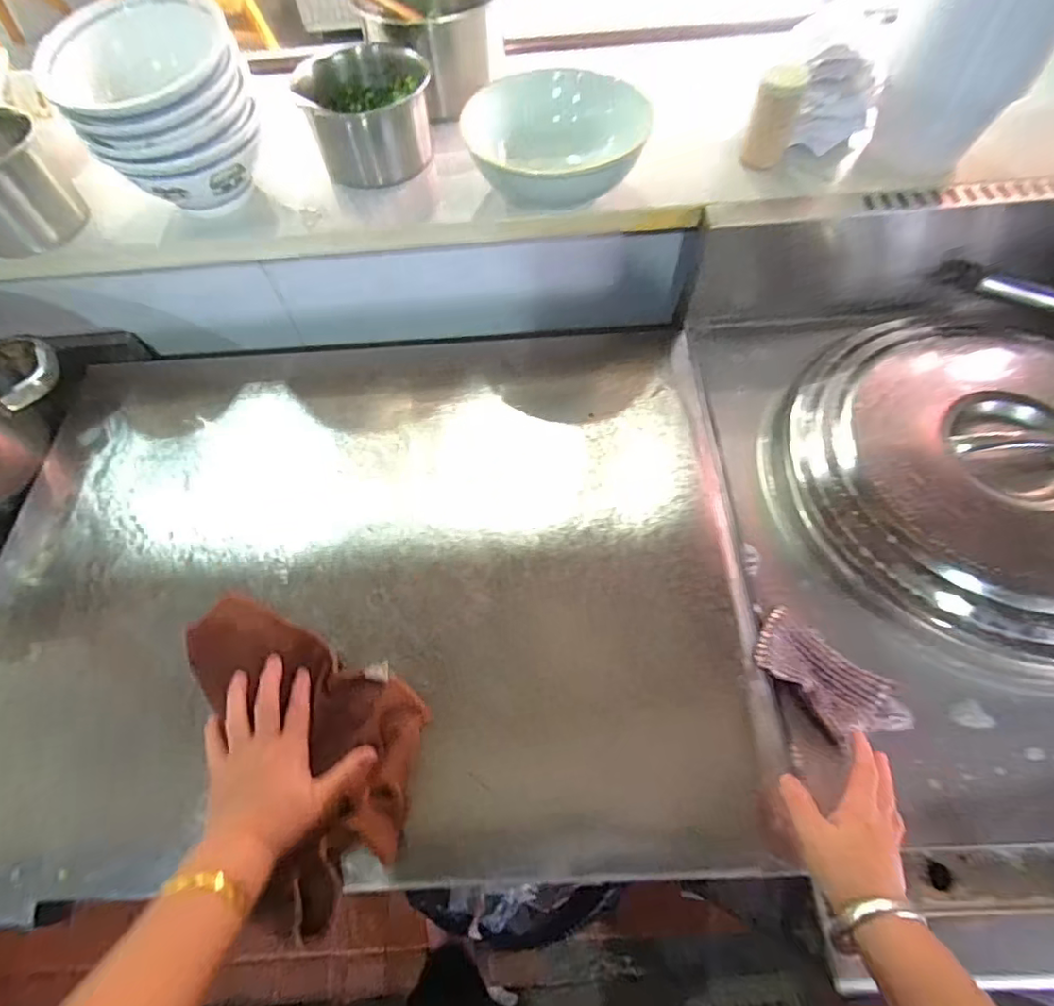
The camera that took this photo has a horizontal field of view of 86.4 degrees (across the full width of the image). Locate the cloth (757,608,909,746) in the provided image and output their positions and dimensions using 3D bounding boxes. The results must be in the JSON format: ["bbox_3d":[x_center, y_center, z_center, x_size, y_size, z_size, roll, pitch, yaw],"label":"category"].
[{"bbox_3d":[0.280,0.169,0.523,0.142,0.015,0.076,37,69,13],"label":"cloth"}]

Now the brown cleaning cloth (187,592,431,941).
[{"bbox_3d":[-0.201,0.188,0.505,0.165,0.031,0.292,-37,65,-16],"label":"brown cleaning cloth"}]

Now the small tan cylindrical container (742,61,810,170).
[{"bbox_3d":[0.269,-0.420,0.618,0.046,0.090,0.043,13,63,10],"label":"small tan cylindrical container"}]

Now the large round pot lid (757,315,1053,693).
[{"bbox_3d":[0.487,-0.038,0.592,0.410,0.065,0.420,-1,61,2],"label":"large round pot lid"}]

